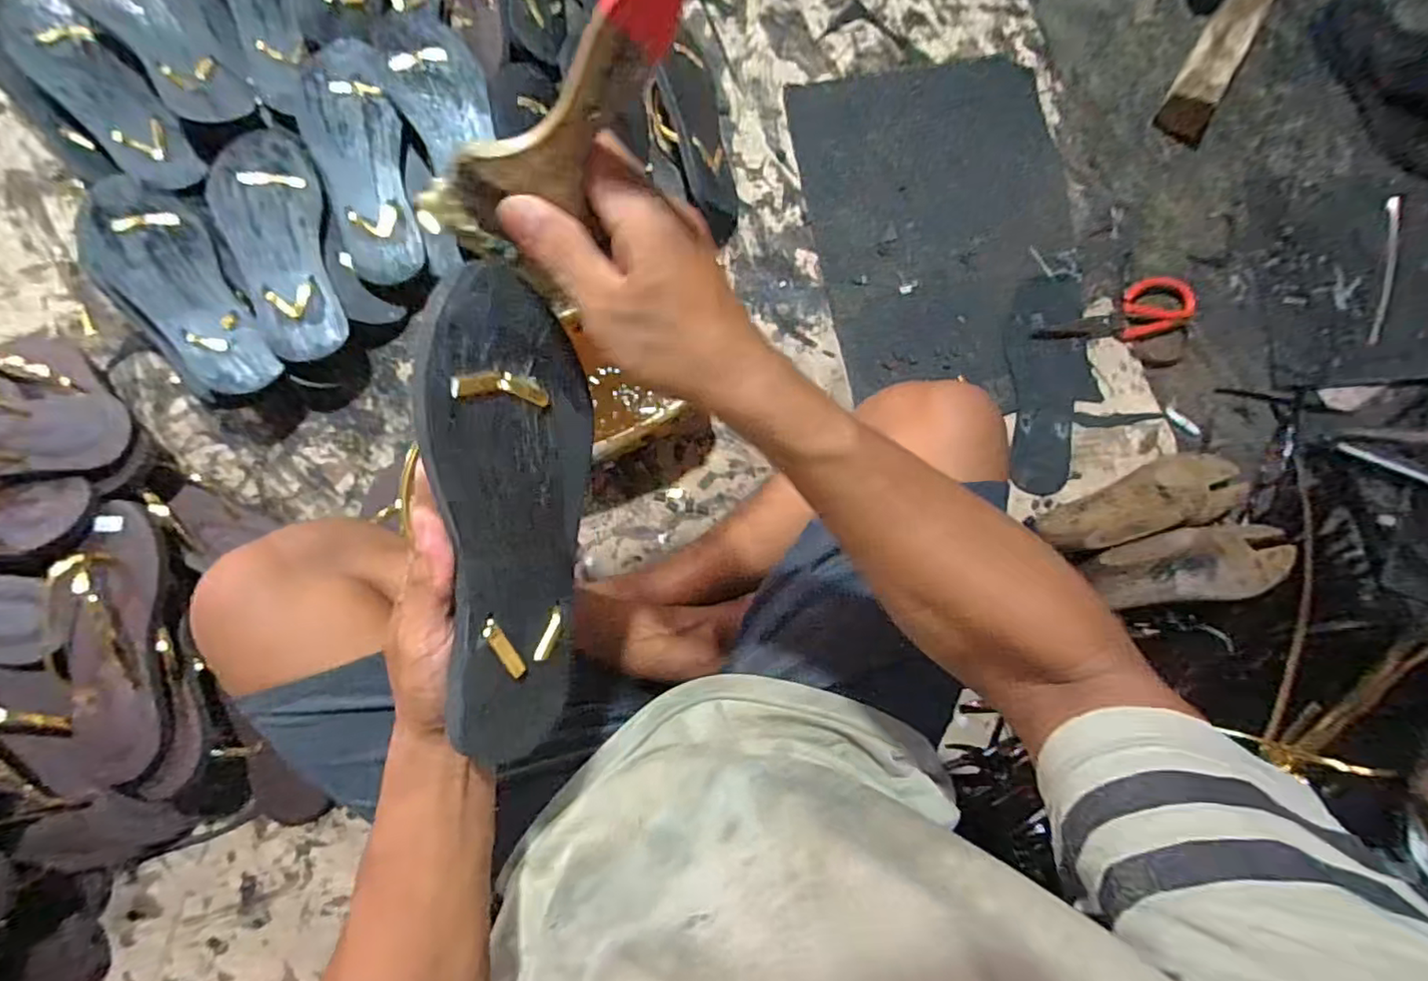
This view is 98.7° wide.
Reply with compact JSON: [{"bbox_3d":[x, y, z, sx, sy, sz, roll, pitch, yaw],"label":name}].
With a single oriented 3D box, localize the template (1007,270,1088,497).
[{"bbox_3d":[0.378,-0.121,0.693,0.091,0.011,0.241,1,85,-5],"label":"template"}]

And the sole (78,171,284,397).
[{"bbox_3d":[-0.493,-0.188,0.559,0.084,0.032,0.233,-30,88,-7],"label":"sole"}]

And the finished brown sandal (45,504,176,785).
[{"bbox_3d":[-0.503,0.126,0.501,0.081,0.037,0.226,-8,86,-6],"label":"finished brown sandal"}]

